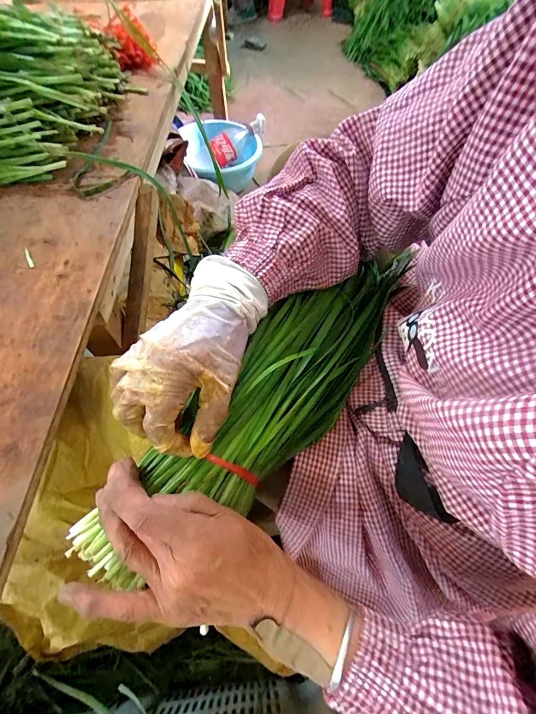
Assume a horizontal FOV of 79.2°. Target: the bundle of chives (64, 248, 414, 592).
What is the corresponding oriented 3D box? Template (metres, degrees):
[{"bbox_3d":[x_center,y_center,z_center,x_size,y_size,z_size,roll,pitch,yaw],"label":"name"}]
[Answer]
[{"bbox_3d":[0.010,0.034,0.293,0.094,0.077,0.366,40,66,17],"label":"bundle of chives"}]

